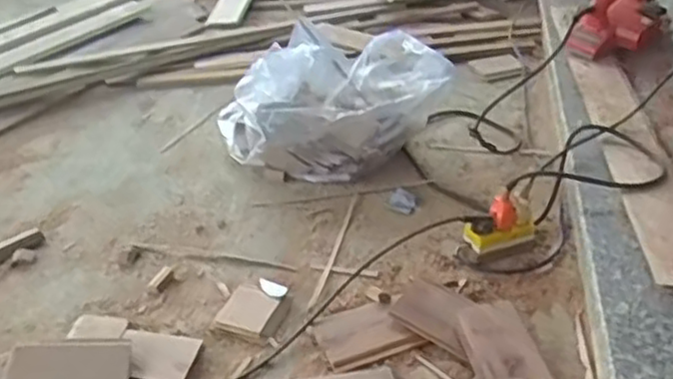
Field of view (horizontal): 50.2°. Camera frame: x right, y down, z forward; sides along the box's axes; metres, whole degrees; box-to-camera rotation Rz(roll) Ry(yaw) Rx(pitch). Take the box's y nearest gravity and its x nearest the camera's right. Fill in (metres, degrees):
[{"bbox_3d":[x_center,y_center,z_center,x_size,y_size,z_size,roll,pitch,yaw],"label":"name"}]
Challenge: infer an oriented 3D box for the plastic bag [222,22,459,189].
[{"bbox_3d":[-0.006,-0.174,1.383,0.406,0.207,0.275,-12,35,-14],"label":"plastic bag"}]

